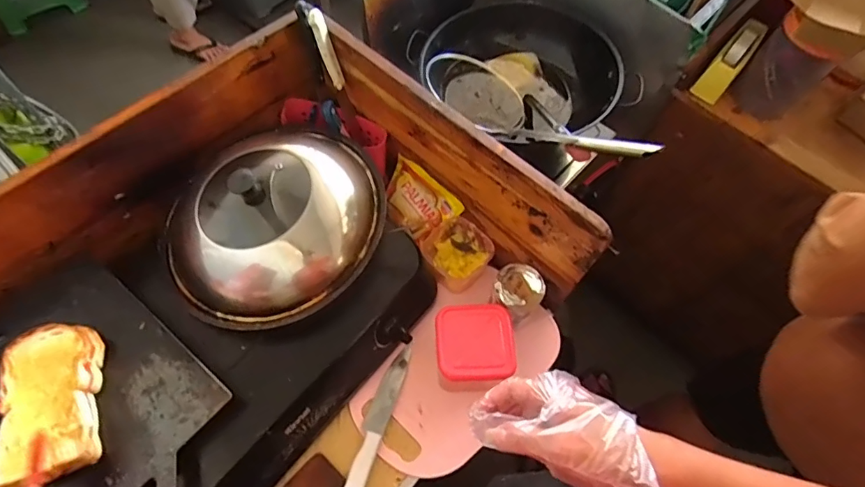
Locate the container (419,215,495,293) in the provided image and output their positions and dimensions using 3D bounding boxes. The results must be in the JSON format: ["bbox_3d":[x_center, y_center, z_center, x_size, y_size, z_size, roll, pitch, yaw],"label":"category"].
[{"bbox_3d":[0.034,0.019,0.803,0.112,0.068,0.097,39,67,15],"label":"container"}]

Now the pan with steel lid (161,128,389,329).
[{"bbox_3d":[-0.214,-0.044,0.669,0.281,0.116,0.309,2,63,-3],"label":"pan with steel lid"}]

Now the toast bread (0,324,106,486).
[{"bbox_3d":[-0.420,0.174,0.532,0.091,0.031,0.163,-12,64,-10],"label":"toast bread"}]

